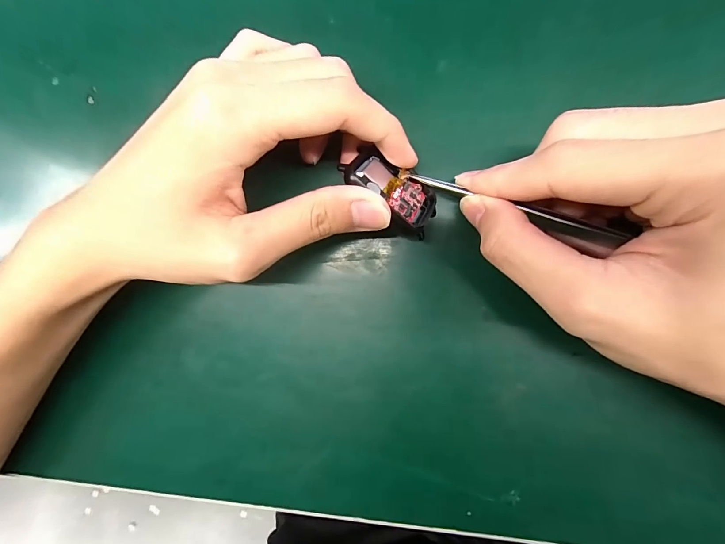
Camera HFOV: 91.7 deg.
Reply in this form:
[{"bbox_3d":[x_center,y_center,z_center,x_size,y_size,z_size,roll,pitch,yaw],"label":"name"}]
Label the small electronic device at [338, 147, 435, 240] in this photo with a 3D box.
[{"bbox_3d":[0.014,-0.040,0.166,0.047,0.035,0.006,36,135,-9],"label":"small electronic device"}]

